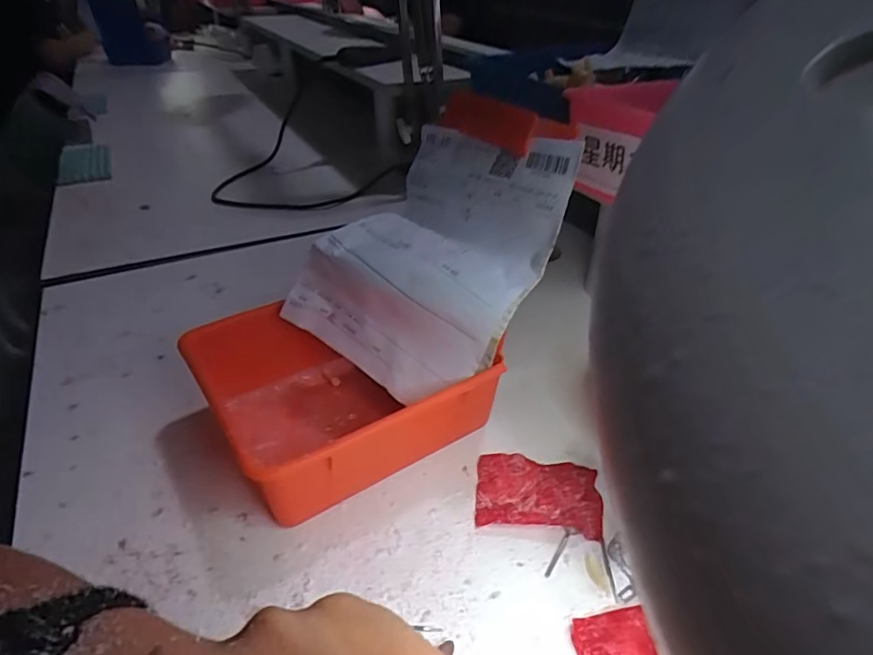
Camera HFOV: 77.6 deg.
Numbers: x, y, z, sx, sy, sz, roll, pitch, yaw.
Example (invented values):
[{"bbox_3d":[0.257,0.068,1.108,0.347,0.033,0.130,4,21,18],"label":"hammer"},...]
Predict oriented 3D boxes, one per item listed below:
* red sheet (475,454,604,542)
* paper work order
[{"bbox_3d":[0.064,0.105,0.342,0.075,0.009,0.052,4,34,4],"label":"red sheet"},{"bbox_3d":[-0.003,-0.048,0.361,0.150,0.187,0.053,36,4,32],"label":"paper work order"}]

